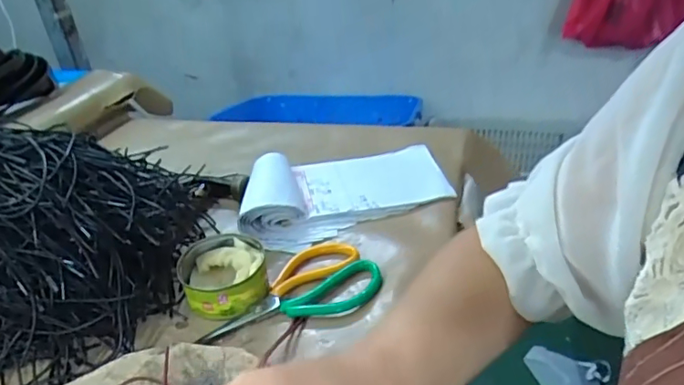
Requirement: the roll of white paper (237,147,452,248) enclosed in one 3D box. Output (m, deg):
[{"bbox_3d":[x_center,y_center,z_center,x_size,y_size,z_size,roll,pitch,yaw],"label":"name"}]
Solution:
[{"bbox_3d":[0.000,-0.012,0.620,0.252,0.042,0.125,-15,33,-14],"label":"roll of white paper"}]

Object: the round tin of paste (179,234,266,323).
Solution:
[{"bbox_3d":[-0.115,0.078,0.499,0.080,0.036,0.074,-10,32,-8],"label":"round tin of paste"}]

